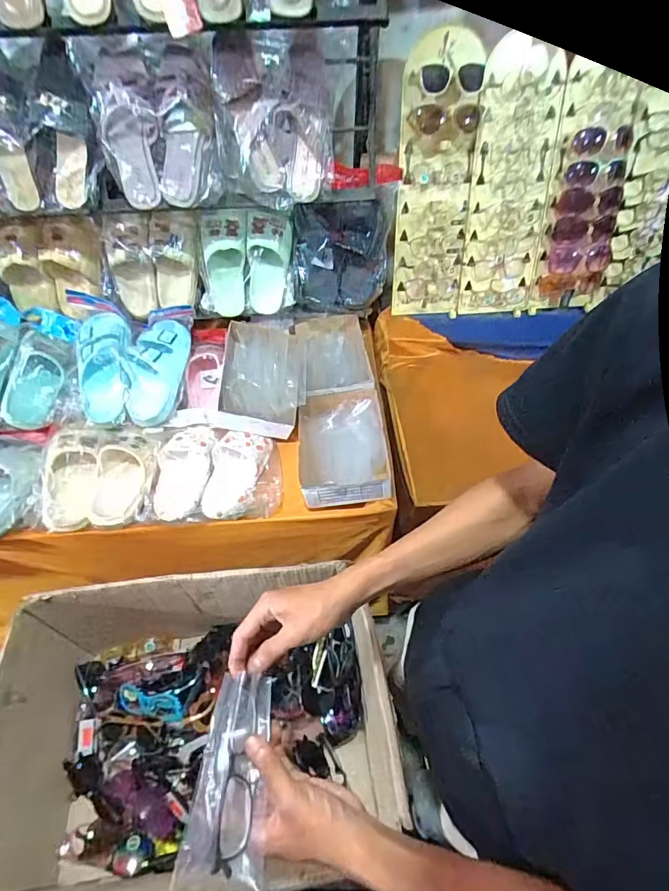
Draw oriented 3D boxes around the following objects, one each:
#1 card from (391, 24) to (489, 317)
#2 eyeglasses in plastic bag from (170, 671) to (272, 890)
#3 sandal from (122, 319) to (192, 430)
[{"bbox_3d":[0.213,-0.540,0.958,0.160,0.514,0.061,-2,32,-1],"label":"card"},{"bbox_3d":[-0.086,0.280,0.389,0.063,0.041,0.143,3,50,2],"label":"eyeglasses in plastic bag"},{"bbox_3d":[-0.372,-0.159,0.947,0.101,0.069,0.237,6,75,5],"label":"sandal"}]

